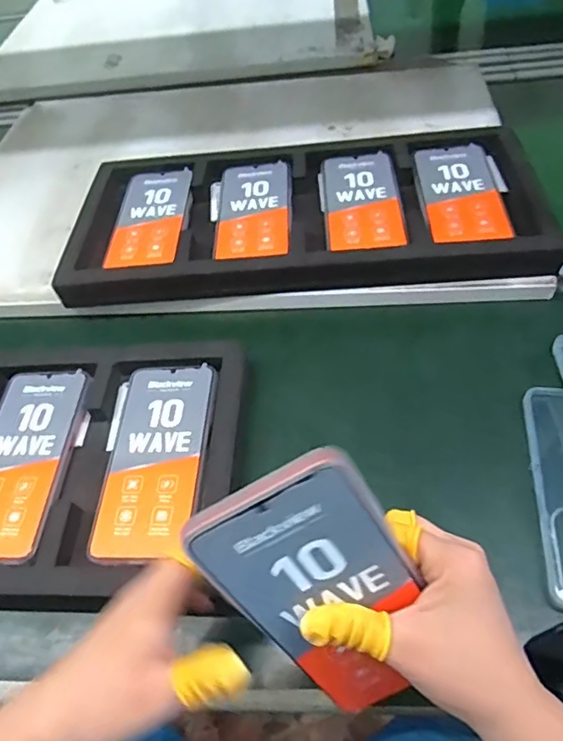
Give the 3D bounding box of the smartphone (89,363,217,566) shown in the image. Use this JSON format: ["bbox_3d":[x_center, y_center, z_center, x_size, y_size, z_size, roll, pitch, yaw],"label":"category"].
[{"bbox_3d":[-0.099,0.067,0.447,0.078,0.013,0.168,-2,51,7],"label":"smartphone"}]

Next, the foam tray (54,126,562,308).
[{"bbox_3d":[0.022,-0.166,0.598,0.490,0.045,0.231,-1,51,5],"label":"foam tray"}]

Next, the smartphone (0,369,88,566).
[{"bbox_3d":[-0.218,0.073,0.463,0.079,0.013,0.169,-1,51,8],"label":"smartphone"}]

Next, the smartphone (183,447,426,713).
[{"bbox_3d":[0.028,0.110,0.266,0.077,0.170,0.006,-29,29,5],"label":"smartphone"}]

